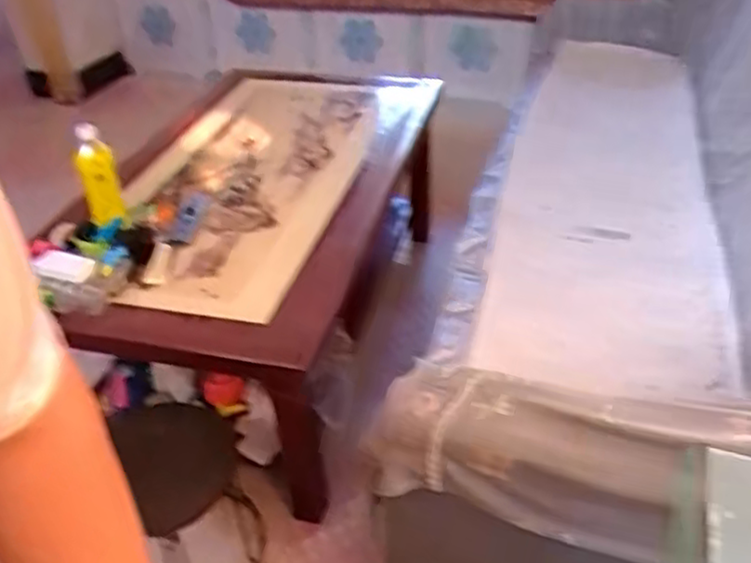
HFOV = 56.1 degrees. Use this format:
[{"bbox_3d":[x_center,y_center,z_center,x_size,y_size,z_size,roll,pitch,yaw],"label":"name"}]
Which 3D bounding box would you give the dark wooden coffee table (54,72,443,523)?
[{"bbox_3d":[-0.241,-0.062,1.740,0.627,0.489,1.294,7,38,12],"label":"dark wooden coffee table"}]

